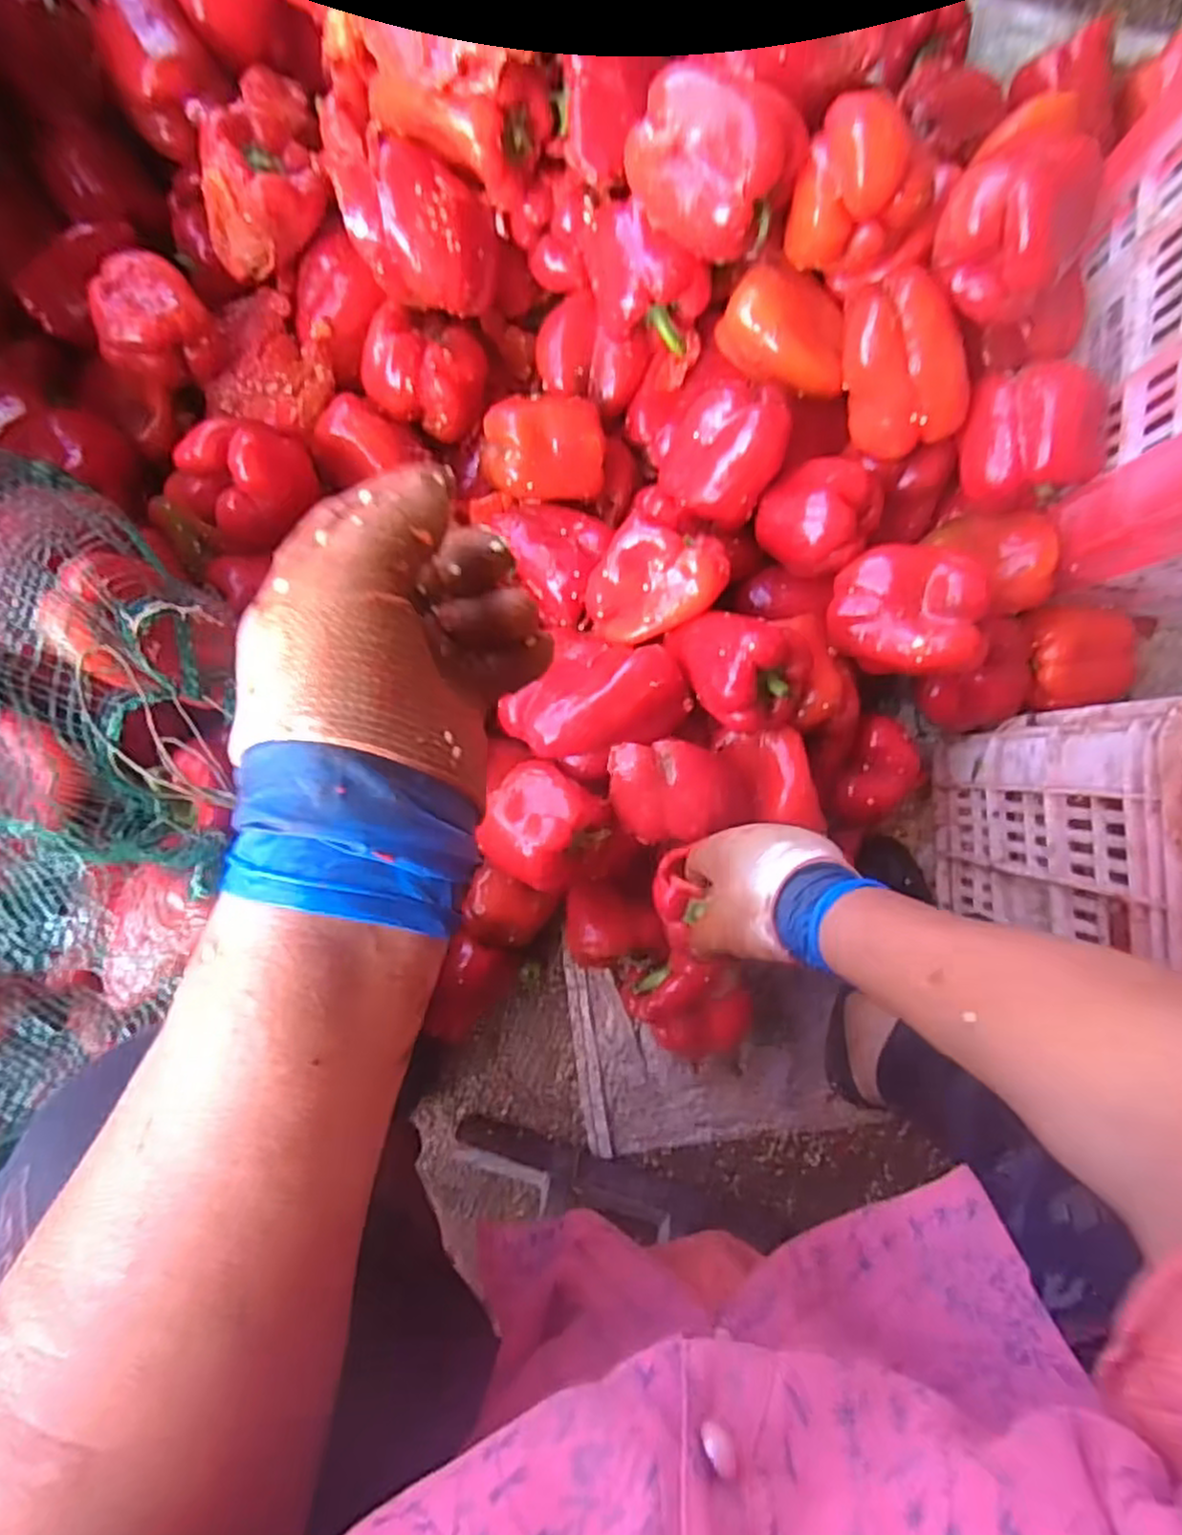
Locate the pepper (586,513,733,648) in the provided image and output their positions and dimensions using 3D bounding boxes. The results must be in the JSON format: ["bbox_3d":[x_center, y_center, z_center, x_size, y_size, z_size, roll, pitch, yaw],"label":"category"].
[{"bbox_3d":[0.050,-0.143,0.577,0.096,0.054,0.091,0,91,-3],"label":"pepper"}]

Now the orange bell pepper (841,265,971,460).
[{"bbox_3d":[0.232,-0.303,0.560,0.083,0.070,0.117,-9,122,27],"label":"orange bell pepper"}]

